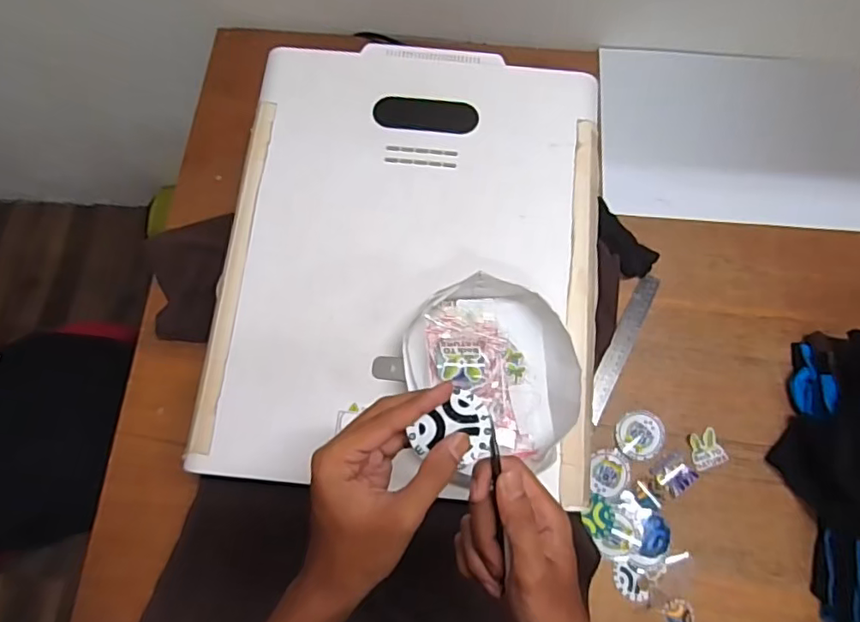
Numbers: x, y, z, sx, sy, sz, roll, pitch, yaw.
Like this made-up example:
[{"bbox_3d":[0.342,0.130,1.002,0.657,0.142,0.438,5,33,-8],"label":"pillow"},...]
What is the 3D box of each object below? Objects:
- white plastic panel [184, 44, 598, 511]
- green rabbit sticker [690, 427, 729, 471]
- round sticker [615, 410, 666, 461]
[{"bbox_3d":[-0.019,-0.071,0.611,0.400,0.025,0.499,5,74,0],"label":"white plastic panel"},{"bbox_3d":[0.353,0.176,0.714,0.040,0.006,0.046,-16,75,-6],"label":"green rabbit sticker"},{"bbox_3d":[0.271,0.158,0.715,0.060,0.004,0.062,0,74,-1],"label":"round sticker"}]

